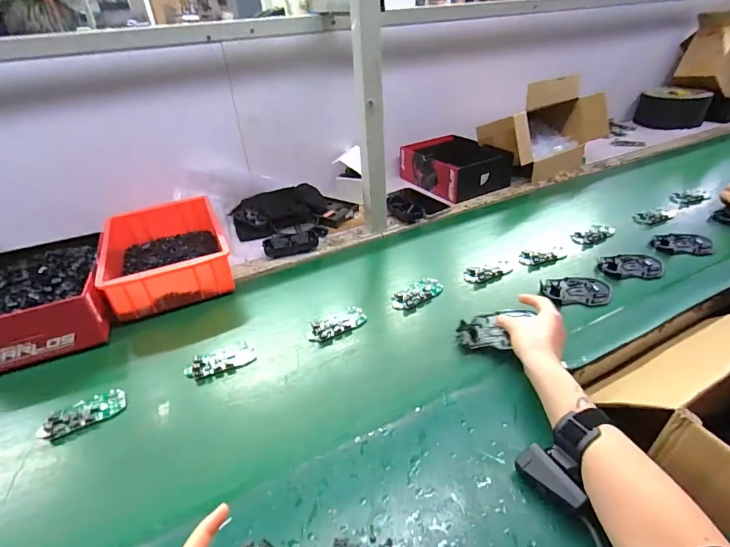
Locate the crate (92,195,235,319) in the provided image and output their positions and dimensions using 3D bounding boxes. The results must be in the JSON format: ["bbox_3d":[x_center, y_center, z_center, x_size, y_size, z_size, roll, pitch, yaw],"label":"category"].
[{"bbox_3d":[-0.386,-0.042,0.780,0.206,0.090,0.291,-20,39,-22],"label":"crate"}]

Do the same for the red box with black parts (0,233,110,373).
[{"bbox_3d":[-0.529,0.042,0.665,0.200,0.094,0.235,-14,36,-15],"label":"red box with black parts"}]

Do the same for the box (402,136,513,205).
[{"bbox_3d":[0.230,-0.291,1.080,0.202,0.085,0.261,-18,38,-20],"label":"box"}]

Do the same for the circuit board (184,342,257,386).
[{"bbox_3d":[-0.212,0.128,0.594,0.095,0.013,0.054,-26,41,-28],"label":"circuit board"}]

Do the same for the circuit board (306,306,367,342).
[{"bbox_3d":[-0.047,0.081,0.652,0.099,0.010,0.046,-20,39,-22],"label":"circuit board"}]

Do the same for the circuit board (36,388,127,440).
[{"bbox_3d":[-0.368,0.183,0.527,0.097,0.011,0.040,-21,39,-23],"label":"circuit board"}]

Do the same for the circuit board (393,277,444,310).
[{"bbox_3d":[0.092,0.034,0.706,0.101,0.015,0.048,-27,42,-30],"label":"circuit board"}]

